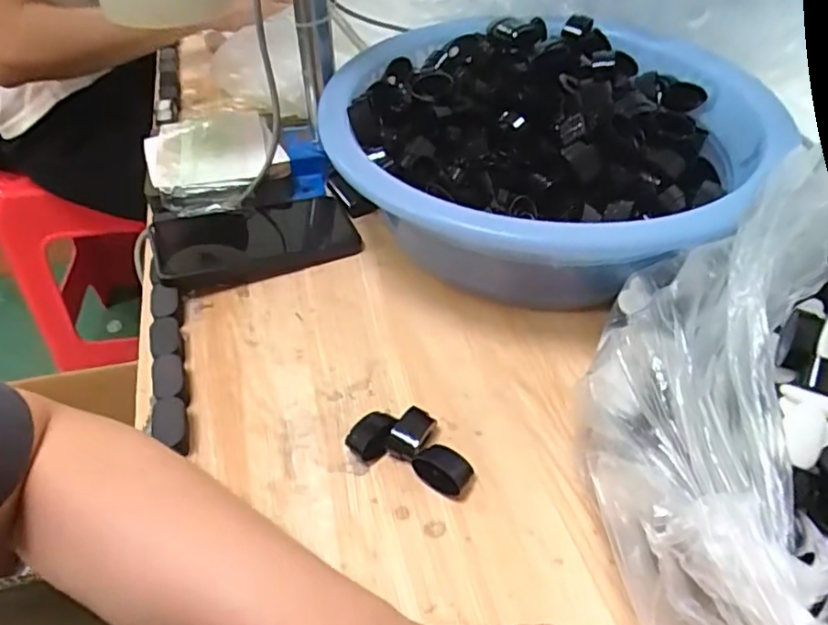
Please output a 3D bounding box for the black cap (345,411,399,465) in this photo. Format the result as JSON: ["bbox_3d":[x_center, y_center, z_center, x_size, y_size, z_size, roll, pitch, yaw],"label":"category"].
[{"bbox_3d":[-0.025,0.076,0.368,0.022,0.016,0.028,26,49,25],"label":"black cap"}]

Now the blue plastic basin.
[{"bbox_3d":[0.104,-0.133,0.497,0.311,0.110,0.327,0,44,0],"label":"blue plastic basin"}]

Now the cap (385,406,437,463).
[{"bbox_3d":[-0.001,0.075,0.368,0.020,0.017,0.031,24,49,23],"label":"cap"}]

